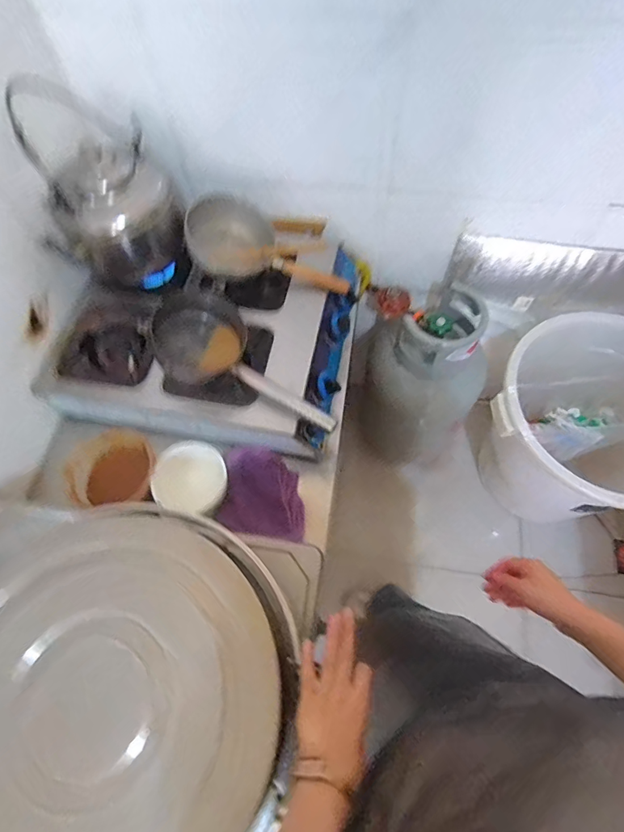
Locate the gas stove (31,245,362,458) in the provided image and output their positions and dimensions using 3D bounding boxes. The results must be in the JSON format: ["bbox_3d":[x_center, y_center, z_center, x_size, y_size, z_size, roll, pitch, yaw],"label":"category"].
[{"bbox_3d":[-0.217,-0.181,0.924,0.561,0.104,0.432,8,65,6],"label":"gas stove"}]

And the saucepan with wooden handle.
[{"bbox_3d":[-0.087,-0.321,0.911,0.344,0.085,0.174,25,67,-4],"label":"saucepan with wooden handle"}]

